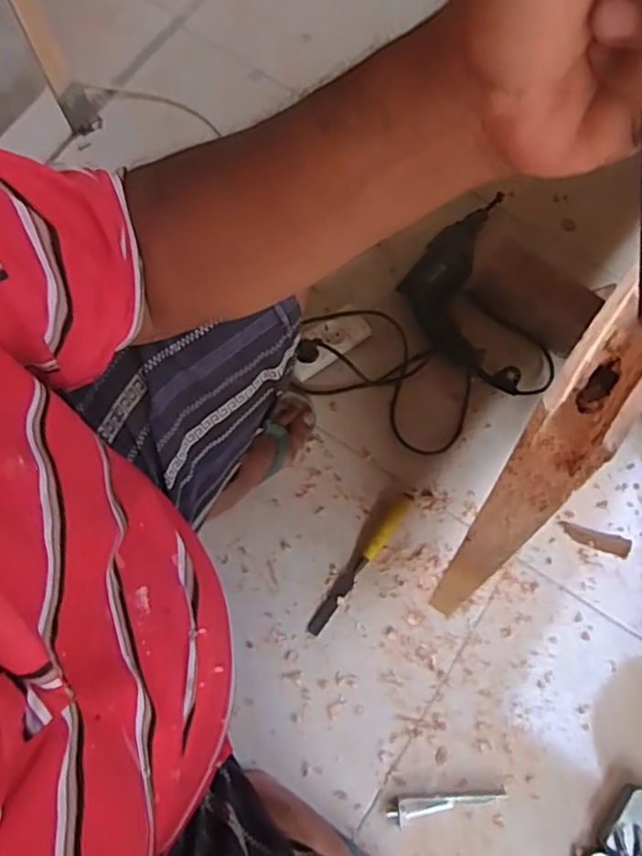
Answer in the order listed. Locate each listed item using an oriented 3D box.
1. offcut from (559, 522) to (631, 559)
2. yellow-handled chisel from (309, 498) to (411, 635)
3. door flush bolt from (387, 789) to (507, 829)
[{"bbox_3d":[0.406,0.164,0.921,0.104,0.004,0.027,19,75,4],"label":"offcut"},{"bbox_3d":[0.058,0.194,0.888,0.024,0.017,0.233,37,77,8],"label":"yellow-handled chisel"},{"bbox_3d":[0.160,0.480,0.800,0.151,0.017,0.027,-12,75,-4],"label":"door flush bolt"}]

